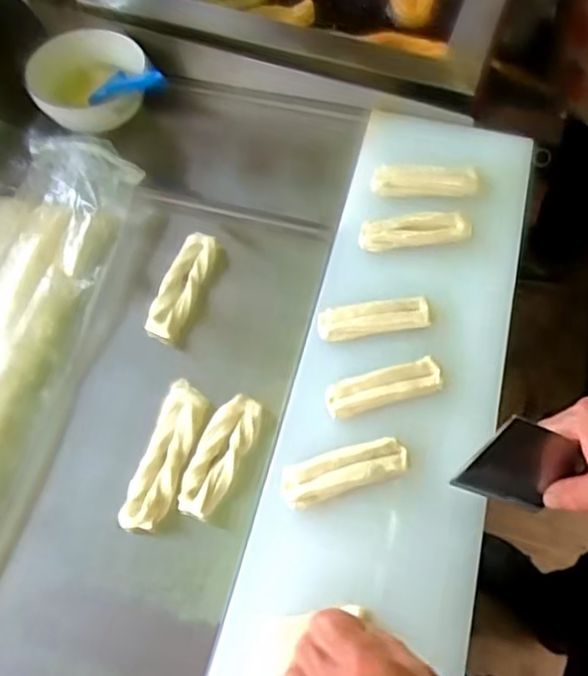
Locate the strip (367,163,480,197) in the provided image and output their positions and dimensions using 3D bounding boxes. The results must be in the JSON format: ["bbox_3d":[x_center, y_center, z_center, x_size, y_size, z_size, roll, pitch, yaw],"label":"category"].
[{"bbox_3d":[0.137,-0.164,0.702,0.111,0.025,0.027,-1,61,2],"label":"strip"}]

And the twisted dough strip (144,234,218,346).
[{"bbox_3d":[-0.110,-0.050,0.670,0.042,0.020,0.121,16,63,11],"label":"twisted dough strip"}]

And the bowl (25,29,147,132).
[{"bbox_3d":[-0.242,-0.294,0.782,0.132,0.070,0.132,-1,61,2],"label":"bowl"}]

